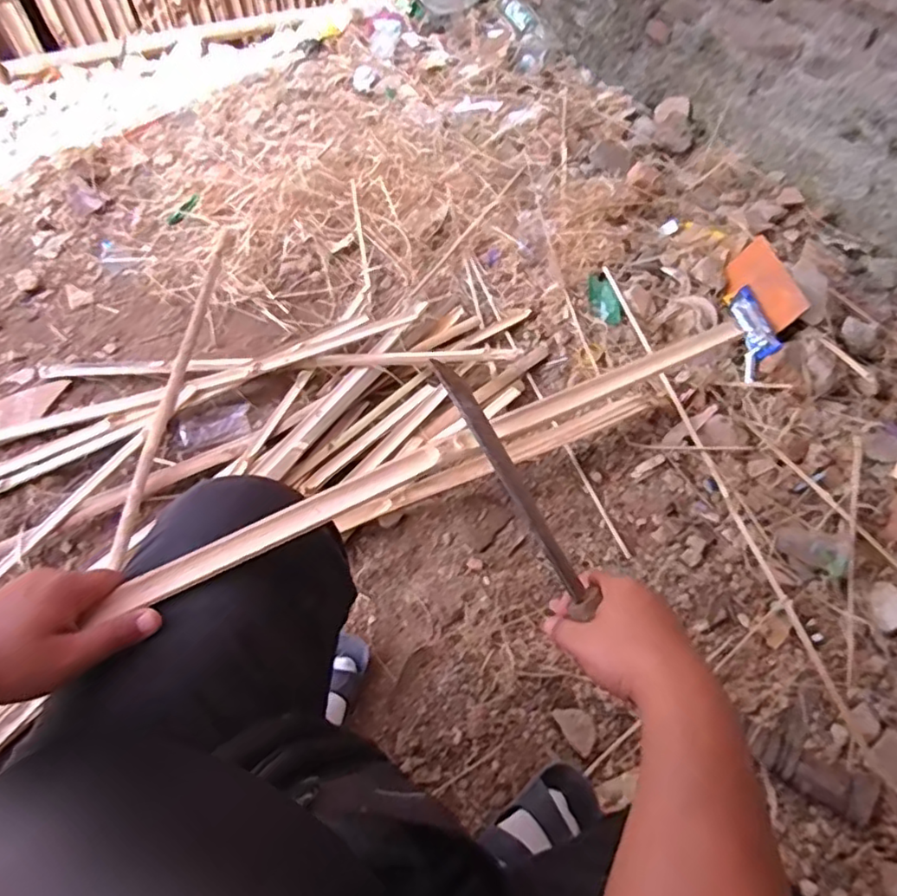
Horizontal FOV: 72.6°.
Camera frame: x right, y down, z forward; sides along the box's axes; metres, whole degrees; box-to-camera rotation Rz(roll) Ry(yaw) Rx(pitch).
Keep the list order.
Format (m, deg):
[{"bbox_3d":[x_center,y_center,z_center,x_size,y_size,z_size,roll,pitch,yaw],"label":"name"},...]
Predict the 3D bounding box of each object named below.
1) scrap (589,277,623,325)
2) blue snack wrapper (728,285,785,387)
[{"bbox_3d":[0.299,-0.281,1.167,0.058,0.020,0.110,-9,59,-3],"label":"scrap"},{"bbox_3d":[0.544,-0.206,1.087,0.056,0.033,0.190,2,54,0],"label":"blue snack wrapper"}]

